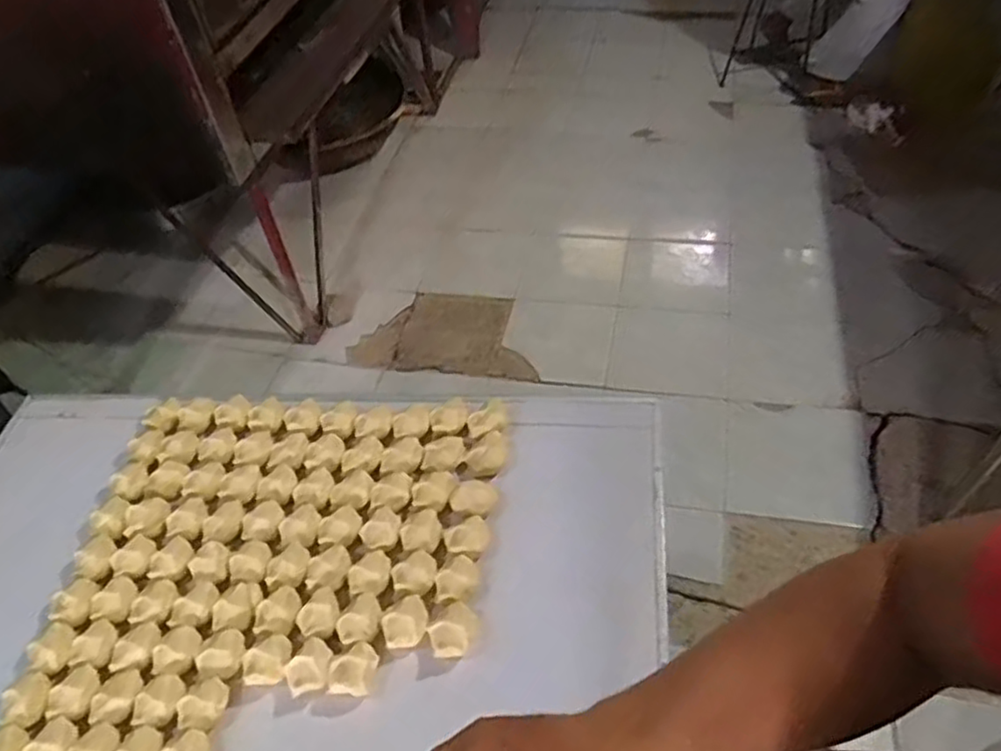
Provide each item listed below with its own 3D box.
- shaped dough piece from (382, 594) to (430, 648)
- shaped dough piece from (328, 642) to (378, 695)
[{"bbox_3d":[-0.087,0.227,0.647,0.041,0.029,0.041,-2,50,2],"label":"shaped dough piece"},{"bbox_3d":[-0.129,0.257,0.617,0.041,0.023,0.038,0,50,4],"label":"shaped dough piece"}]

